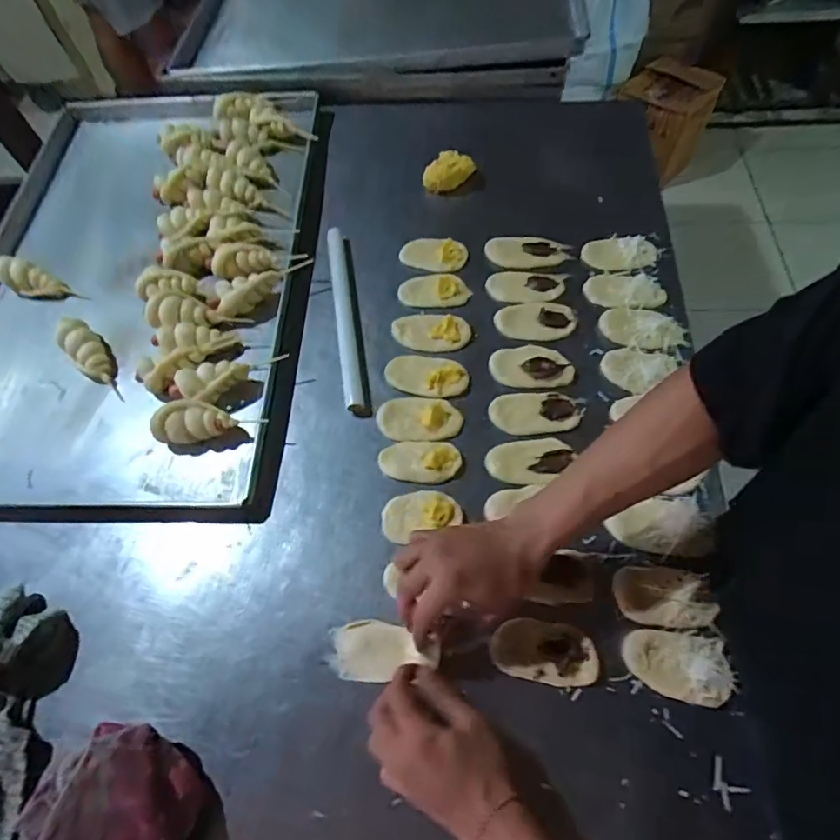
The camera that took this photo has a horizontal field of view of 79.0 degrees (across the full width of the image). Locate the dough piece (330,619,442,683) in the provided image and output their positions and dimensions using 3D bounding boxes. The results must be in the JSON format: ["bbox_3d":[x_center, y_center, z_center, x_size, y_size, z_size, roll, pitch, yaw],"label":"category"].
[{"bbox_3d":[-0.033,0.215,0.477,0.103,0.025,0.051,-1,64,3],"label":"dough piece"}]

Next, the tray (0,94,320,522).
[{"bbox_3d":[-0.398,-0.210,0.722,0.467,0.064,0.710,-2,65,5],"label":"tray"}]

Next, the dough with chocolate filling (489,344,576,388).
[{"bbox_3d":[0.135,-0.067,0.618,0.097,0.010,0.052,3,64,5],"label":"dough with chocolate filling"}]

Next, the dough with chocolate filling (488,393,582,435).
[{"bbox_3d":[0.134,-0.011,0.594,0.103,0.011,0.047,-3,64,2],"label":"dough with chocolate filling"}]

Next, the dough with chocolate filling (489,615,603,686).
[{"bbox_3d":[0.117,0.216,0.477,0.097,0.018,0.052,7,65,7],"label":"dough with chocolate filling"}]

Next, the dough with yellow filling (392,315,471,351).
[{"bbox_3d":[0.014,-0.117,0.653,0.101,0.016,0.055,7,65,7],"label":"dough with yellow filling"}]

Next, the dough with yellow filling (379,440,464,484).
[{"bbox_3d":[-0.001,0.045,0.574,0.091,0.017,0.047,-1,64,3],"label":"dough with yellow filling"}]

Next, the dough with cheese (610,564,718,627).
[{"bbox_3d":[0.232,0.167,0.486,0.087,0.010,0.052,5,64,6],"label":"dough with cheese"}]

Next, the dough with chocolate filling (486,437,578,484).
[{"bbox_3d":[0.122,0.044,0.568,0.095,0.009,0.054,-5,64,1],"label":"dough with chocolate filling"}]

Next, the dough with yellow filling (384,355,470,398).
[{"bbox_3d":[0.007,-0.056,0.623,0.101,0.009,0.055,9,65,8],"label":"dough with yellow filling"}]

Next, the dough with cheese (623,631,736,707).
[{"bbox_3d":[0.234,0.224,0.466,0.089,0.014,0.056,6,65,7],"label":"dough with cheese"}]

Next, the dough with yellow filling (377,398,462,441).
[{"bbox_3d":[-0.001,-0.005,0.595,0.098,0.017,0.053,-2,64,3],"label":"dough with yellow filling"}]

